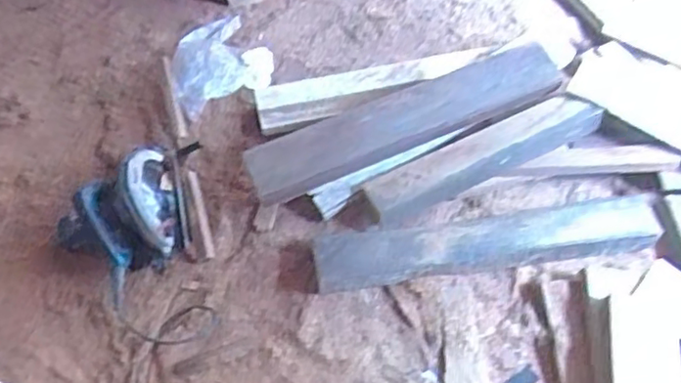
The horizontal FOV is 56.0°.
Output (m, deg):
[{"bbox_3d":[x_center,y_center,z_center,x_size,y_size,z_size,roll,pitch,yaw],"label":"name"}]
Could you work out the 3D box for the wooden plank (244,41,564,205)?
[{"bbox_3d":[0.115,-0.134,1.200,0.600,0.040,0.118,-22,92,1],"label":"wooden plank"}]

